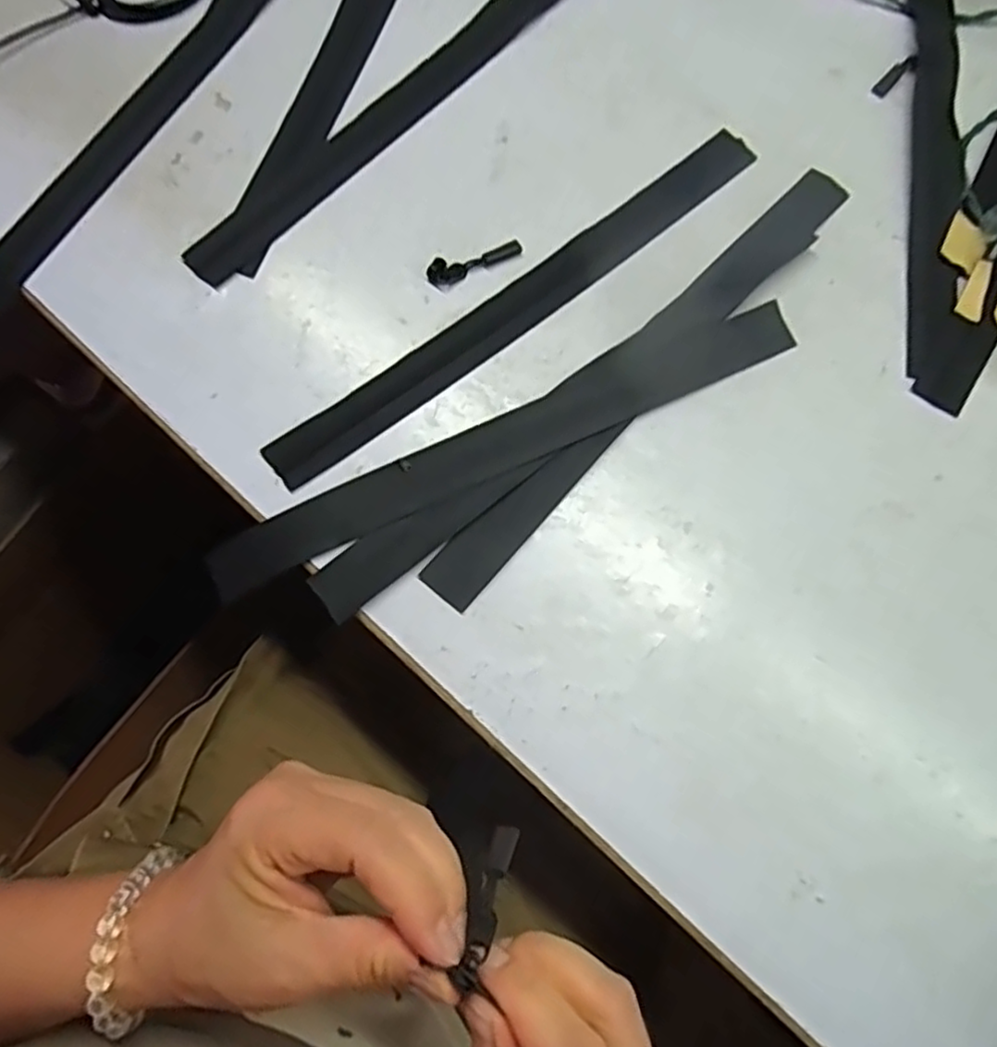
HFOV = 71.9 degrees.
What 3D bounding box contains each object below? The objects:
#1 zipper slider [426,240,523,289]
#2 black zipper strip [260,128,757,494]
[{"bbox_3d":[-0.014,-0.157,0.411,0.059,0.010,0.012,-23,77,-6],"label":"zipper slider"},{"bbox_3d":[0.017,-0.134,0.409,0.350,0.006,0.032,-38,79,-10],"label":"black zipper strip"}]

